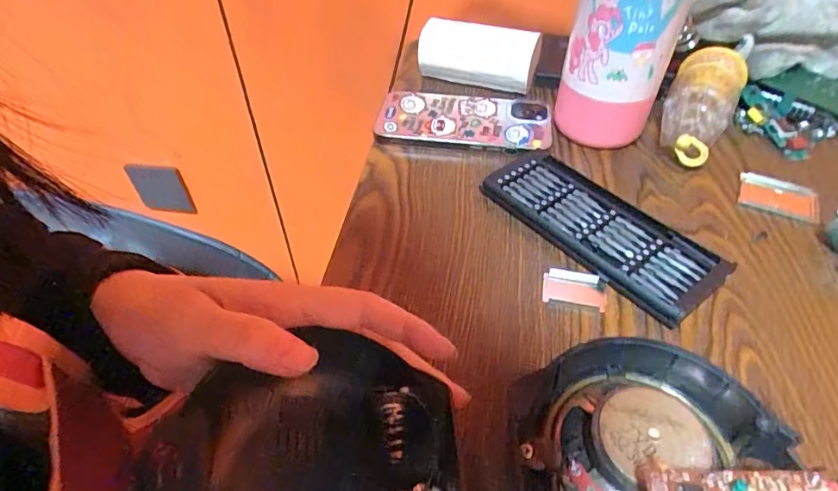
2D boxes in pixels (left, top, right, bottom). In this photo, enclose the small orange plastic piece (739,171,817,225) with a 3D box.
[{"bbox_3d":[0.252,-0.035,0.337,0.050,0.007,0.038,21,50,20],"label":"small orange plastic piece"}]

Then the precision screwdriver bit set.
[{"bbox_3d":[0.114,-0.013,0.309,0.055,0.024,0.150,-32,53,-26],"label":"precision screwdriver bit set"}]

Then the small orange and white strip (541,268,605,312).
[{"bbox_3d":[0.092,0.025,0.285,0.035,0.004,0.024,9,47,9],"label":"small orange and white strip"}]

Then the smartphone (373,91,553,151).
[{"bbox_3d":[0.037,-0.107,0.411,0.145,0.011,0.070,6,55,15],"label":"smartphone"}]

